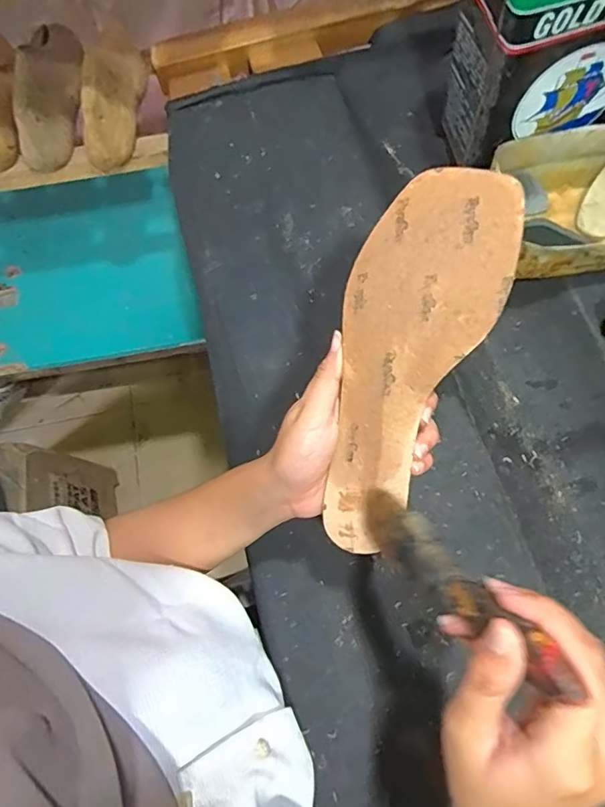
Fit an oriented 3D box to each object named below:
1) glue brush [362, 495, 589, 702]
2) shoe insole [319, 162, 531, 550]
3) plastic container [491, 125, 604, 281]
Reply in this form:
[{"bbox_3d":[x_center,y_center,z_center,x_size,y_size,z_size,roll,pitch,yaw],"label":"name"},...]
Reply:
[{"bbox_3d":[0.070,0.085,0.255,0.022,0.149,0.032,-34,115,-10],"label":"glue brush"},{"bbox_3d":[0.057,-0.020,0.312,0.080,0.017,0.234,20,102,10],"label":"shoe insole"},{"bbox_3d":[0.278,-0.190,0.498,0.191,0.075,0.128,-5,69,1],"label":"plastic container"}]

